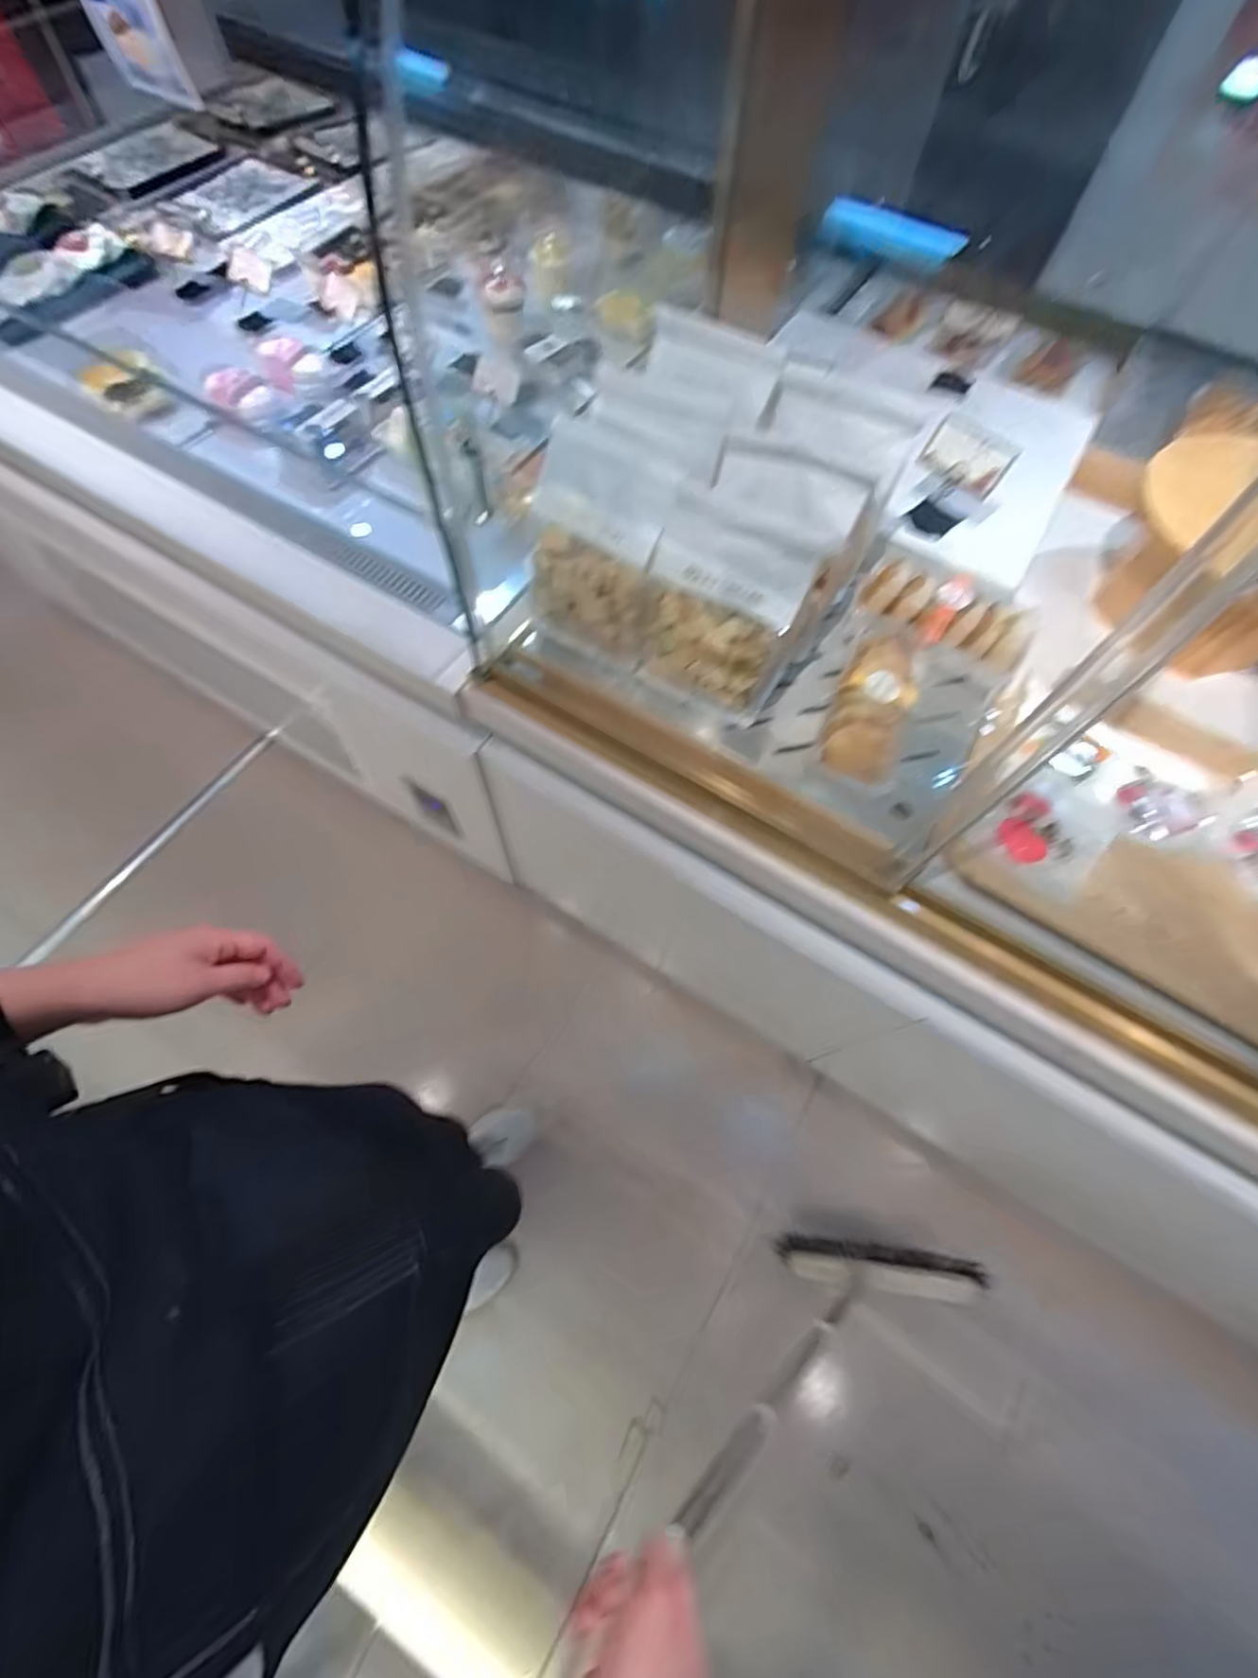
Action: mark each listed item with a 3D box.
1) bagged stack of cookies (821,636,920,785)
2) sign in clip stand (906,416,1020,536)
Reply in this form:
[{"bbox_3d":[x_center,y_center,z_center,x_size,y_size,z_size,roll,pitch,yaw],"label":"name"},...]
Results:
[{"bbox_3d":[0.252,-0.137,0.662,0.082,0.064,0.170,26,67,10],"label":"bagged stack of cookies"},{"bbox_3d":[0.369,-0.415,0.699,0.089,0.052,0.007,37,46,13],"label":"sign in clip stand"}]

